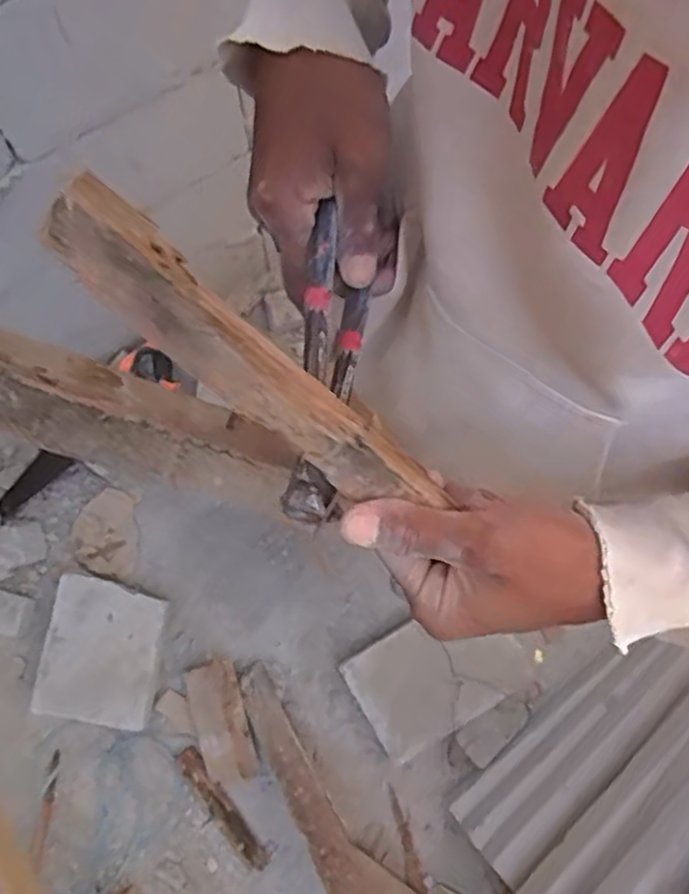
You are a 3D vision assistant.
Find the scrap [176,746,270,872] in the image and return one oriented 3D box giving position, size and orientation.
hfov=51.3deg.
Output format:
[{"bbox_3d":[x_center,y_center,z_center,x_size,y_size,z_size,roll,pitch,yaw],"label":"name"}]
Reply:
[{"bbox_3d":[-0.217,0.641,1.275,0.040,0.018,0.235,-41,80,-10],"label":"scrap"}]

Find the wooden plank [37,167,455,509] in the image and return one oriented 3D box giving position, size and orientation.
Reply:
[{"bbox_3d":[-0.042,-0.033,0.308,0.191,0.013,0.037,40,119,-18],"label":"wooden plank"}]

